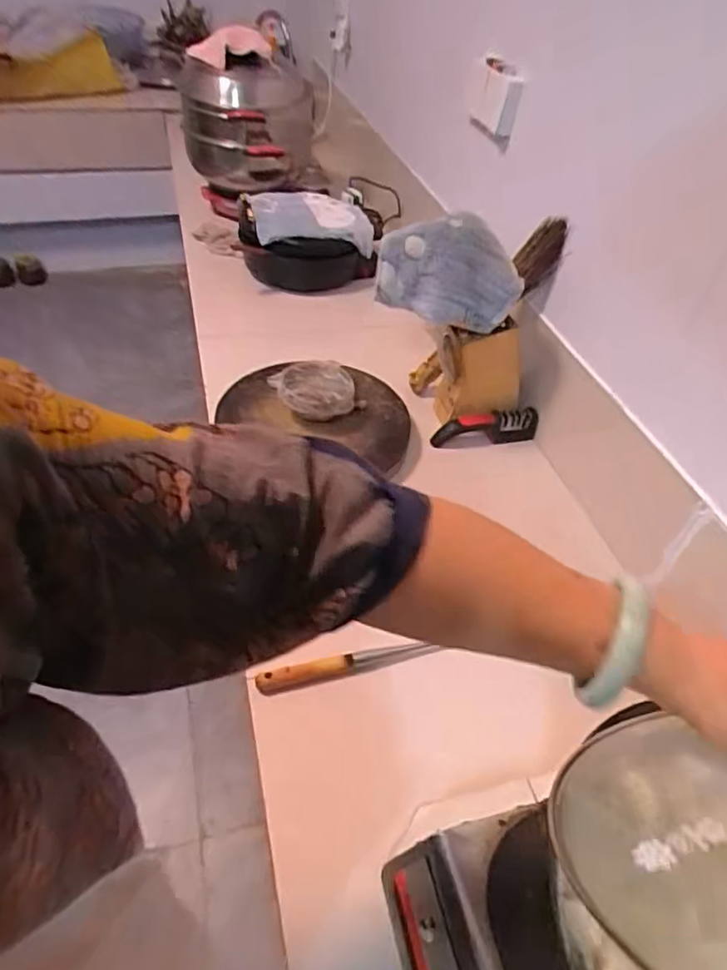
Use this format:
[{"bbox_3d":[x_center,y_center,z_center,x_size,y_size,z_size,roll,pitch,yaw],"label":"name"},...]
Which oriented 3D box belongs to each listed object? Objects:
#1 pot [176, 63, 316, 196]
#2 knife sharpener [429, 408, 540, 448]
[{"bbox_3d":[-0.278,-0.888,1.475,0.314,0.254,0.283,-1,46,-8],"label":"pot"},{"bbox_3d":[0.222,-0.104,1.090,0.201,0.055,0.036,-4,46,-10],"label":"knife sharpener"}]

